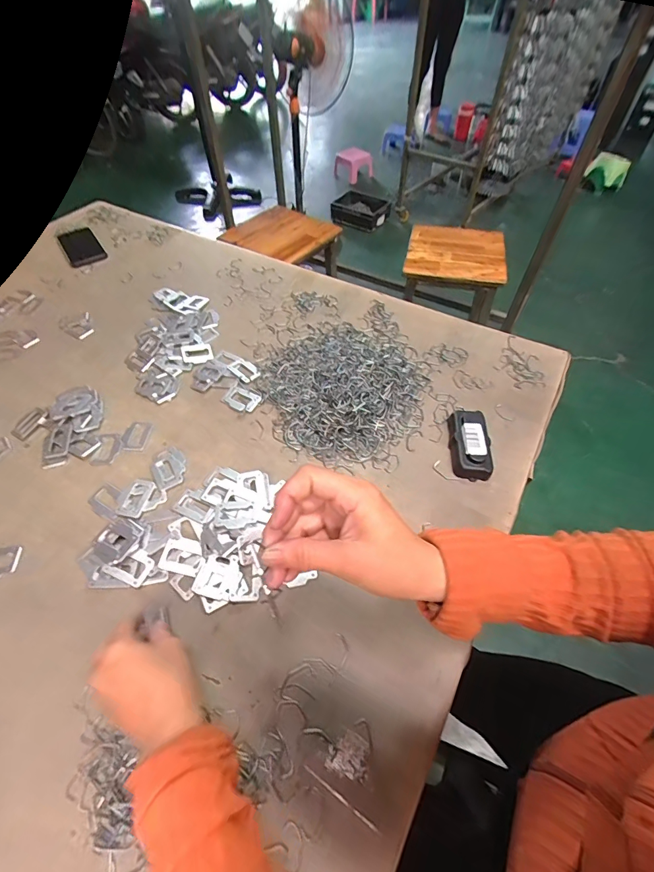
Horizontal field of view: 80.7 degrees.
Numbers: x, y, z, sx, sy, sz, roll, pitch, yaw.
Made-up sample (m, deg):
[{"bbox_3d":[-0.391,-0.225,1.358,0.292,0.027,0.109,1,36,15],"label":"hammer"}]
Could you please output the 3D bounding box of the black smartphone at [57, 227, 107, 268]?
[{"bbox_3d":[-0.563,-0.433,0.881,0.077,0.008,0.164,-29,58,-19],"label":"black smartphone"}]

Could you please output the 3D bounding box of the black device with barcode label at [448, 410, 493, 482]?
[{"bbox_3d":[0.198,0.006,0.532,0.047,0.030,0.107,4,54,5],"label":"black device with barcode label"}]

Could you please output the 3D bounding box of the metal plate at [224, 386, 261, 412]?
[{"bbox_3d":[-0.132,-0.058,0.597,0.054,0.004,0.039,21,57,17],"label":"metal plate"}]

